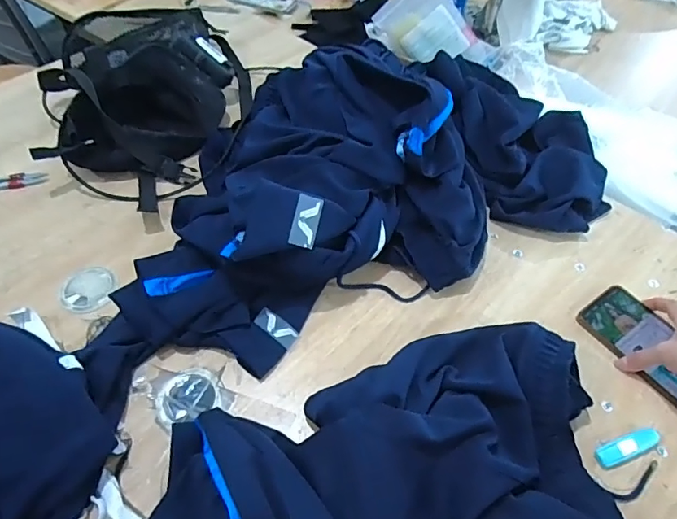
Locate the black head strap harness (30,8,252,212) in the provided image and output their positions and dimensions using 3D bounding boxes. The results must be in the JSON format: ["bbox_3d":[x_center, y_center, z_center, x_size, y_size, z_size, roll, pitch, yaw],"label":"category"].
[{"bbox_3d":[-0.306,-0.274,0.750,0.291,0.107,0.402,16,54,10],"label":"black head strap harness"}]

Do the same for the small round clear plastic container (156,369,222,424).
[{"bbox_3d":[-0.155,0.141,0.494,0.064,0.008,0.059,1,53,-2],"label":"small round clear plastic container"}]

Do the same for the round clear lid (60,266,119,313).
[{"bbox_3d":[-0.299,0.035,0.567,0.058,0.011,0.059,1,53,-2],"label":"round clear lid"}]

